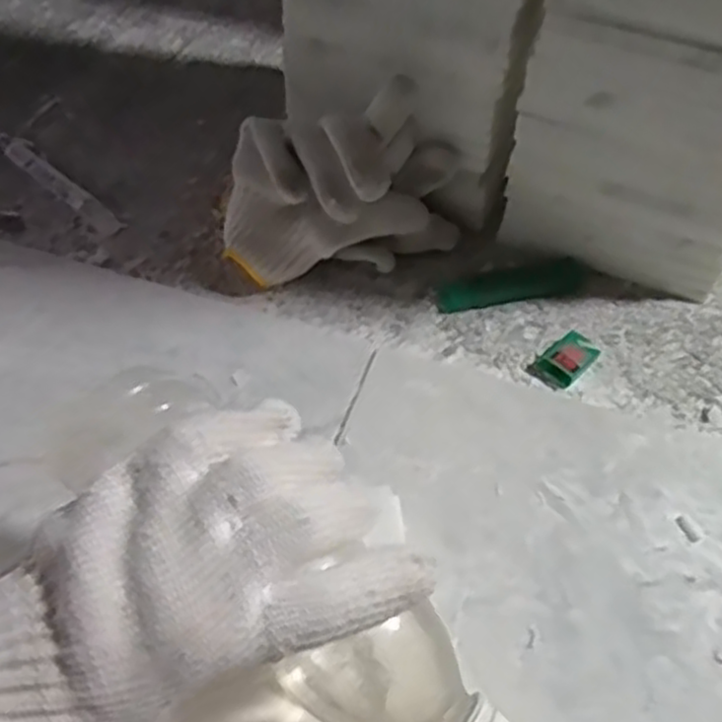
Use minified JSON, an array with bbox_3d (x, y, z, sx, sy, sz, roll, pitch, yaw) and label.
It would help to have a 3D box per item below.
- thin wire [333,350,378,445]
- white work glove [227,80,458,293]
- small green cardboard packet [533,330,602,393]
[{"bbox_3d":[-0.002,0.020,0.466,0.004,0.004,0.078,16,51,10],"label":"thin wire"},{"bbox_3d":[-0.014,-0.121,0.522,0.163,0.106,0.079,-11,52,-12],"label":"white work glove"},{"bbox_3d":[0.134,-0.002,0.490,0.040,0.013,0.026,-31,58,-26],"label":"small green cardboard packet"}]

